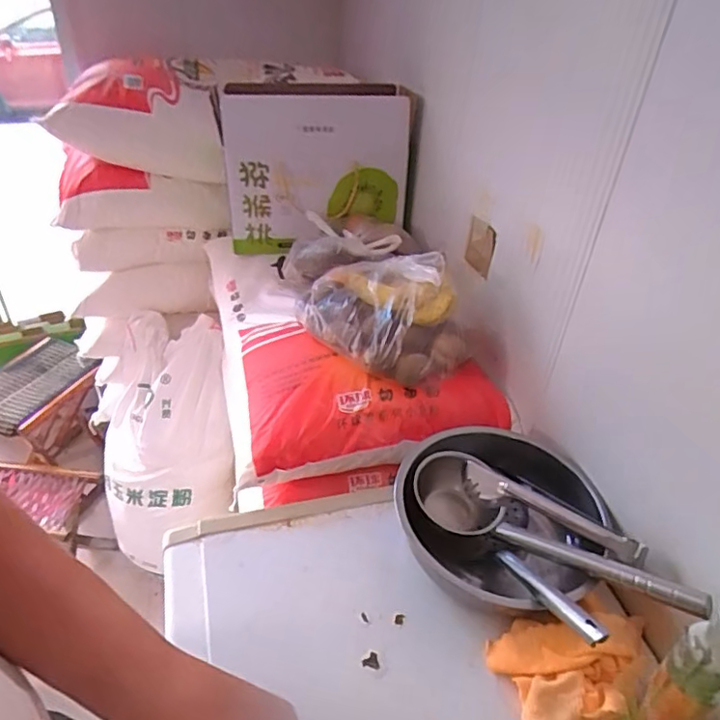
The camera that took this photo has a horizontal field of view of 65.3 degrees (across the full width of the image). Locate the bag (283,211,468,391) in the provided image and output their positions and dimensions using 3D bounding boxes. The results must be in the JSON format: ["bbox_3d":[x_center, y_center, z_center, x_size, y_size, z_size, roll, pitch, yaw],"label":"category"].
[{"bbox_3d":[0.013,-0.152,0.975,0.252,0.132,0.474,-10,39,-17],"label":"bag"}]

